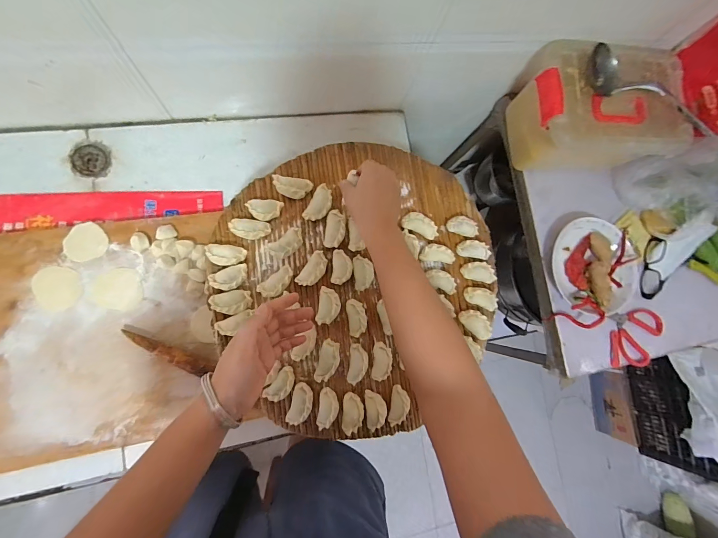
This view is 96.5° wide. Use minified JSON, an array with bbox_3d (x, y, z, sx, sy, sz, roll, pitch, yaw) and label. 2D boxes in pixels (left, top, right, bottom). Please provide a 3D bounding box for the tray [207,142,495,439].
[{"bbox_3d":[0.008,0.008,0.505,0.438,0.042,0.421,1,83,-10],"label":"tray"}]

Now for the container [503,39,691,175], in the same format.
[{"bbox_3d":[0.448,-0.302,0.622,0.286,0.157,0.185,-4,84,-10],"label":"container"}]

